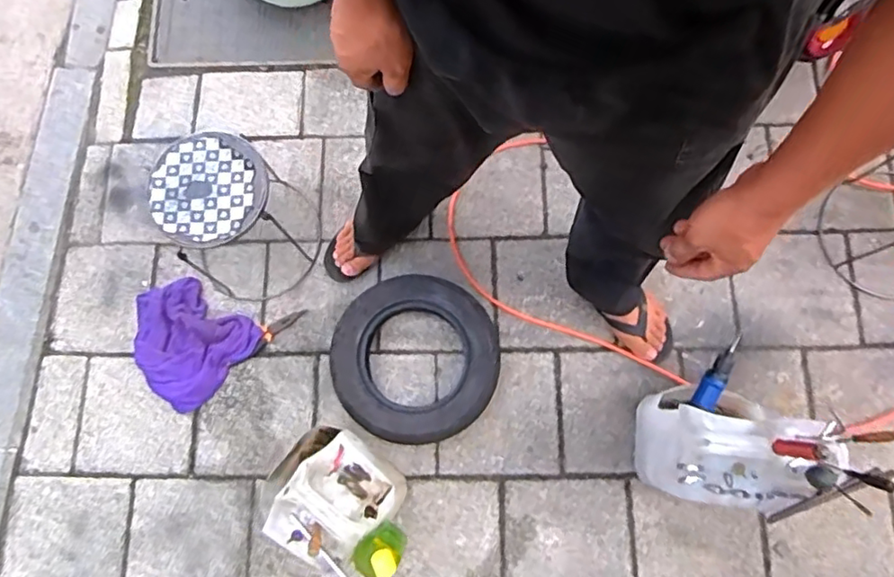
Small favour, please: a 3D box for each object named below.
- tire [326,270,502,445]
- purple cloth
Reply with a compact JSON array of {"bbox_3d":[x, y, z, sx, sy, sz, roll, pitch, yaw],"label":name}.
[{"bbox_3d":[-0.064,0.139,1.178,0.320,0.093,0.313,-1,77,3],"label":"tire"},{"bbox_3d":[-0.552,0.101,1.253,0.254,0.034,0.223,40,82,10],"label":"purple cloth"}]

